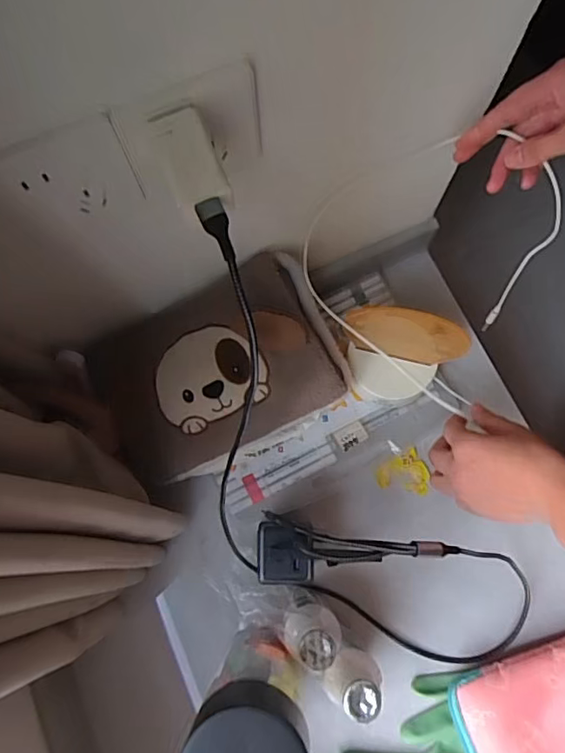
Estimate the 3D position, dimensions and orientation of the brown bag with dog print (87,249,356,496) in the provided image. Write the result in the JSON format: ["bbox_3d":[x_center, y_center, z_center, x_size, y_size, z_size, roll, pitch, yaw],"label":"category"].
[{"bbox_3d":[-0.062,0.000,0.525,0.235,0.069,0.183,-22,100,6],"label":"brown bag with dog print"}]

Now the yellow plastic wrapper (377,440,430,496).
[{"bbox_3d":[0.139,0.104,0.597,0.057,0.008,0.052,10,90,2],"label":"yellow plastic wrapper"}]

